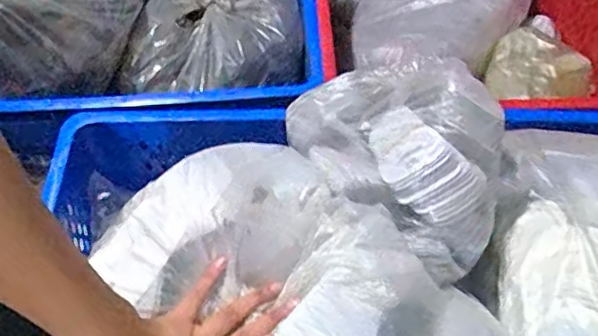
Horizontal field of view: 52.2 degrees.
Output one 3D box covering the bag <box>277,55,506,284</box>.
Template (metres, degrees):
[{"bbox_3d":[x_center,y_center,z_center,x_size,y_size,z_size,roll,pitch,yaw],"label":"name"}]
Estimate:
[{"bbox_3d":[0.104,-0.035,0.612,0.160,0.097,0.261,-34,59,-25],"label":"bag"}]

